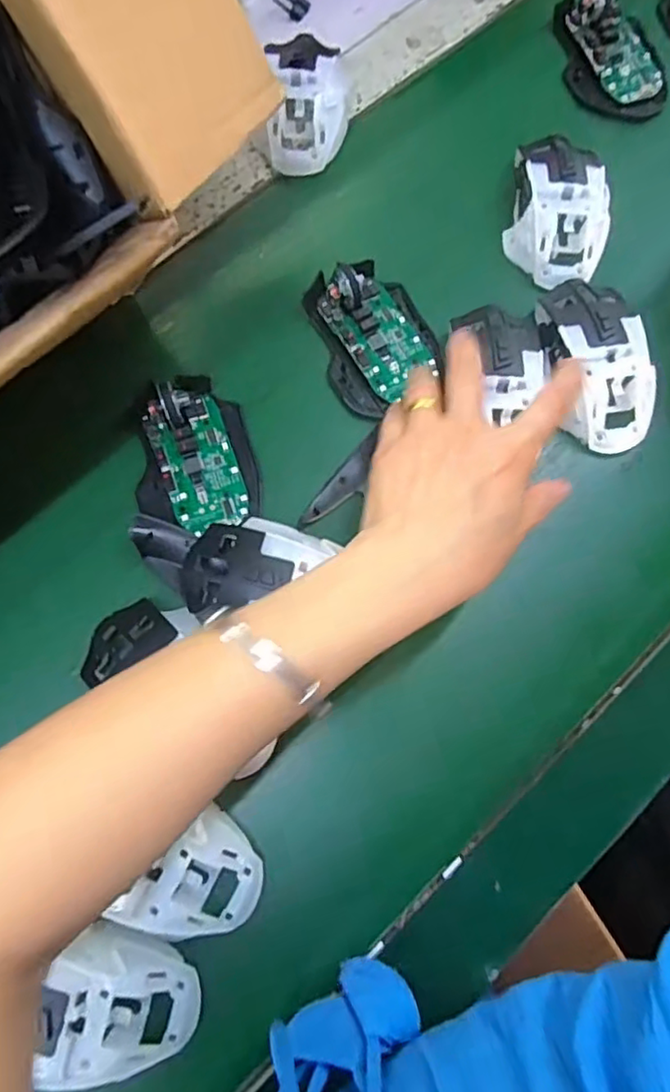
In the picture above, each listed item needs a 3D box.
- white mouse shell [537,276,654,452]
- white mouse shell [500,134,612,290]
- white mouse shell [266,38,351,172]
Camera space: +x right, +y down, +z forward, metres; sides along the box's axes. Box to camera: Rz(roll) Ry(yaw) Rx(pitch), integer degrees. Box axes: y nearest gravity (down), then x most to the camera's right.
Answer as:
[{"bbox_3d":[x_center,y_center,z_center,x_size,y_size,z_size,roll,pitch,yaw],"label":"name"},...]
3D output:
[{"bbox_3d":[0.166,-0.118,0.385,0.056,0.031,0.112,-9,77,-3],"label":"white mouse shell"},{"bbox_3d":[0.152,-0.229,0.417,0.065,0.038,0.106,7,77,1],"label":"white mouse shell"},{"bbox_3d":[-0.019,-0.316,0.437,0.054,0.035,0.091,-4,77,-2],"label":"white mouse shell"}]

